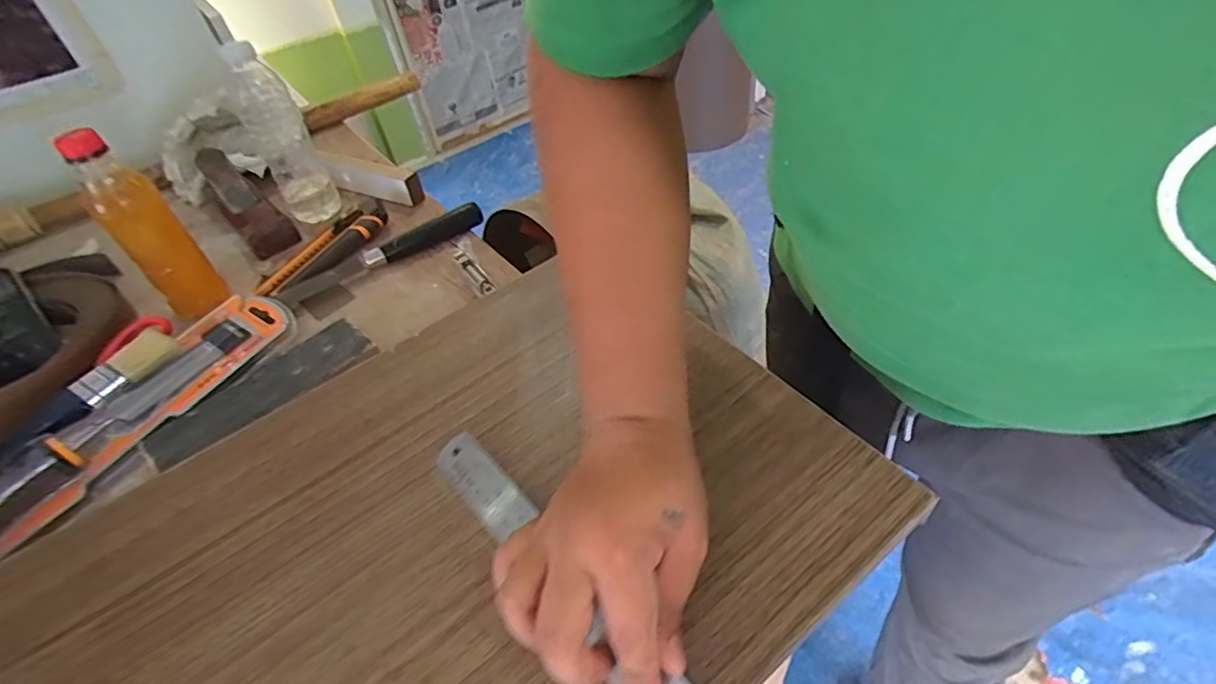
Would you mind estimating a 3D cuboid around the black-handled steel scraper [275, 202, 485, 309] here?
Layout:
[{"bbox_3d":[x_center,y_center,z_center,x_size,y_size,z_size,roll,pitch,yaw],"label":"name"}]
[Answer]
[{"bbox_3d":[-0.225,-0.091,0.596,0.207,0.027,0.027,-25,48,-16],"label":"black-handled steel scraper"}]

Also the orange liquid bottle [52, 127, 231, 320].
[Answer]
[{"bbox_3d":[-0.414,-0.102,0.532,0.052,0.173,0.046,-38,52,-26],"label":"orange liquid bottle"}]

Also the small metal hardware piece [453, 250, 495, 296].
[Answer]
[{"bbox_3d":[-0.125,-0.065,0.553,0.013,0.014,0.064,-31,50,-22],"label":"small metal hardware piece"}]

